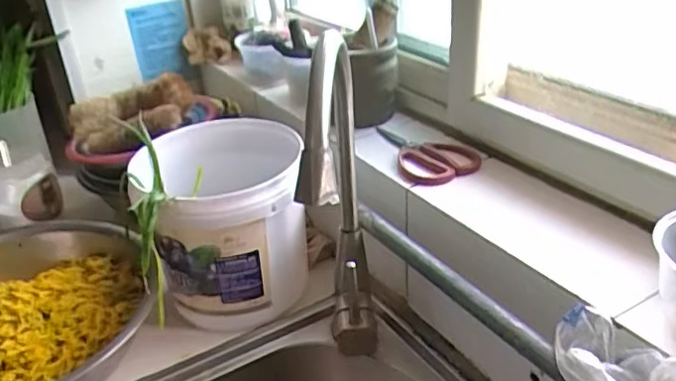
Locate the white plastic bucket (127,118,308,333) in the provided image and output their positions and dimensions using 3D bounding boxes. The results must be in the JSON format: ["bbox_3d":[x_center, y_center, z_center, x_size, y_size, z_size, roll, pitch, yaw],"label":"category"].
[{"bbox_3d":[-0.135,0.036,0.746,0.187,0.200,0.224,-11,29,-12],"label":"white plastic bucket"}]

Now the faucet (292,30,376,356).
[{"bbox_3d":[0.002,0.036,0.533,0.045,0.337,0.211,-6,27,1],"label":"faucet"}]

